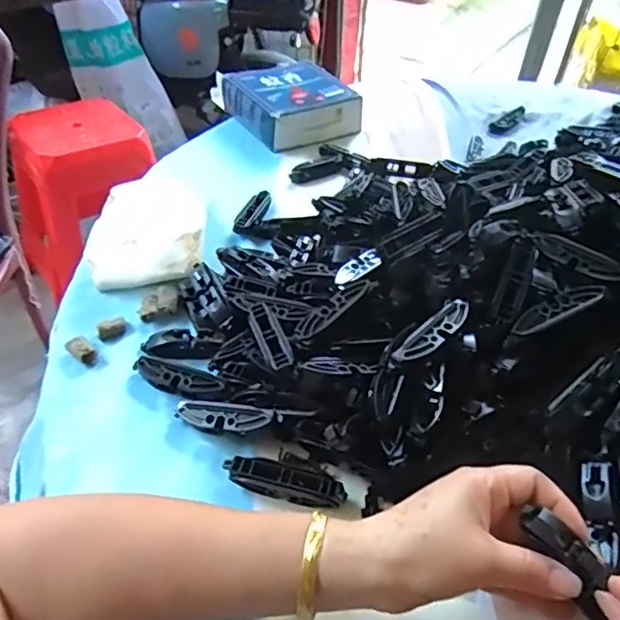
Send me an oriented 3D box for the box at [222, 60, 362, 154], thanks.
[{"bbox_3d":[-0.024,-0.278,0.777,0.144,0.047,0.160,-22,50,-25],"label":"box"}]

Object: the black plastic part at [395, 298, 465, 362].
[{"bbox_3d":[0.084,0.015,0.385,0.018,0.005,0.072,34,51,28],"label":"black plastic part"}]

